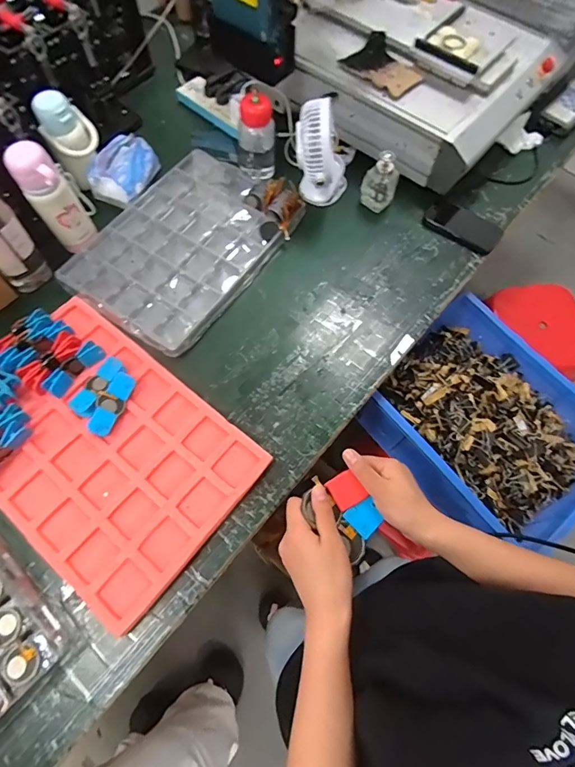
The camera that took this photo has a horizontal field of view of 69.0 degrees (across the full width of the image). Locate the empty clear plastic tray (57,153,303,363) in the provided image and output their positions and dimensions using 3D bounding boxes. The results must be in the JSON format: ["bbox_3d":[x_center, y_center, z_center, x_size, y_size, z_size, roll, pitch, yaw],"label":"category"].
[{"bbox_3d":[-0.203,-0.298,0.857,0.304,0.032,0.455,32,70,11],"label":"empty clear plastic tray"}]

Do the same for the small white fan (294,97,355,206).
[{"bbox_3d":[0.075,-0.454,0.855,0.120,0.200,0.135,6,67,0],"label":"small white fan"}]

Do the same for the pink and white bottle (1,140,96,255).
[{"bbox_3d":[-0.422,-0.340,0.768,0.094,0.190,0.069,-27,70,-13],"label":"pink and white bottle"}]

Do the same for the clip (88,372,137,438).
[{"bbox_3d":[-0.295,0.034,0.704,0.037,0.028,0.109,16,66,5],"label":"clip"}]

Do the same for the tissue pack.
[{"bbox_3d":[-0.357,-0.472,0.920,0.107,0.056,0.160,23,68,8],"label":"tissue pack"}]

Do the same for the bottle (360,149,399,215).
[{"bbox_3d":[0.203,-0.444,0.901,0.072,0.109,0.073,15,67,4],"label":"bottle"}]

